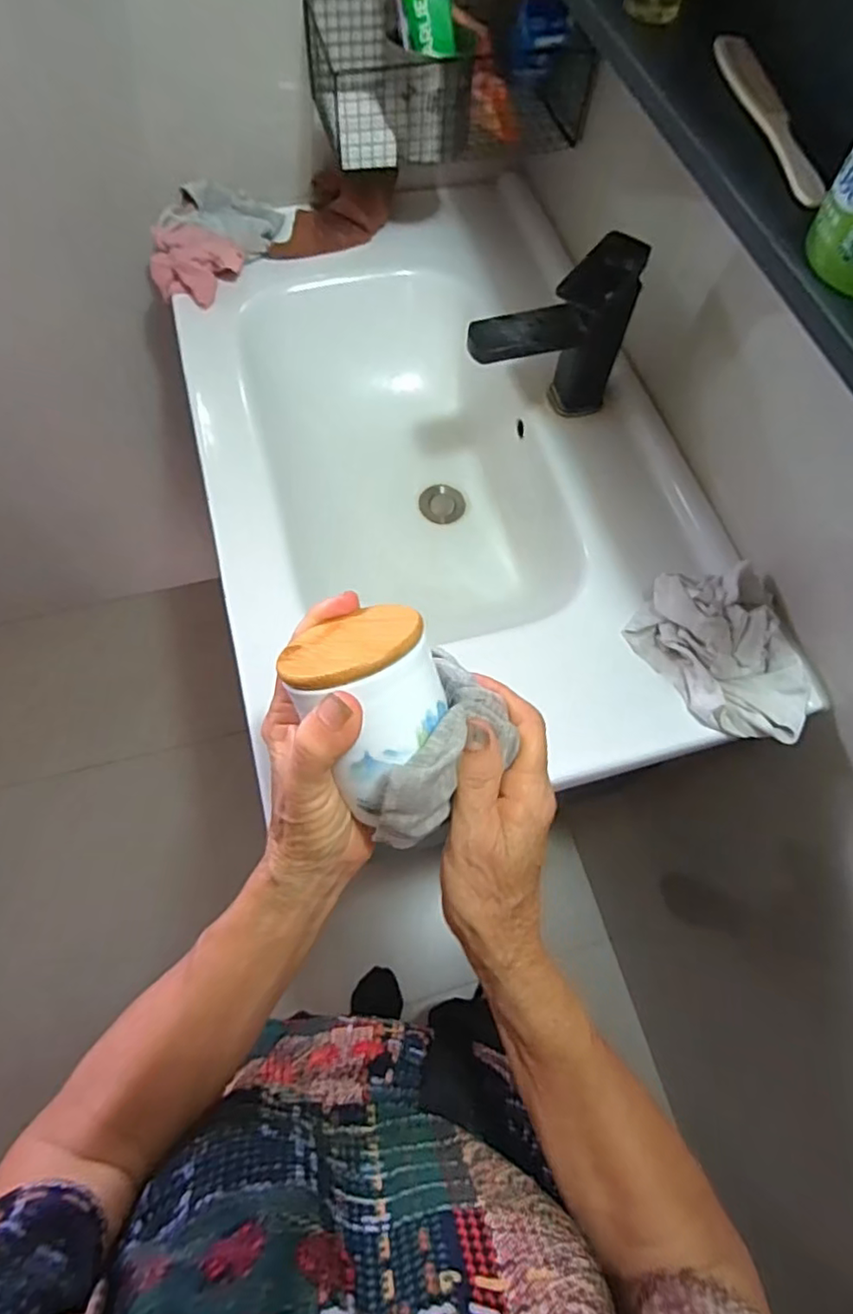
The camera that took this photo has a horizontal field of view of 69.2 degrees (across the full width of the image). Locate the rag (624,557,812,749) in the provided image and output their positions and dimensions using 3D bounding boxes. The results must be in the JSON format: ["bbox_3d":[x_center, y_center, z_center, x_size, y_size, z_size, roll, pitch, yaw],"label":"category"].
[{"bbox_3d":[0.253,-0.001,0.535,0.123,0.045,0.148,-3,67,-5],"label":"rag"}]

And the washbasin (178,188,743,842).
[{"bbox_3d":[0.000,-0.216,0.712,0.468,0.159,0.753,-13,68,-9],"label":"washbasin"}]

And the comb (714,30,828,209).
[{"bbox_3d":[0.211,-0.339,0.384,0.027,0.007,0.190,-3,67,-5],"label":"comb"}]

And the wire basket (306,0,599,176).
[{"bbox_3d":[0.023,-0.622,0.645,0.273,0.120,0.175,-10,67,-7],"label":"wire basket"}]

